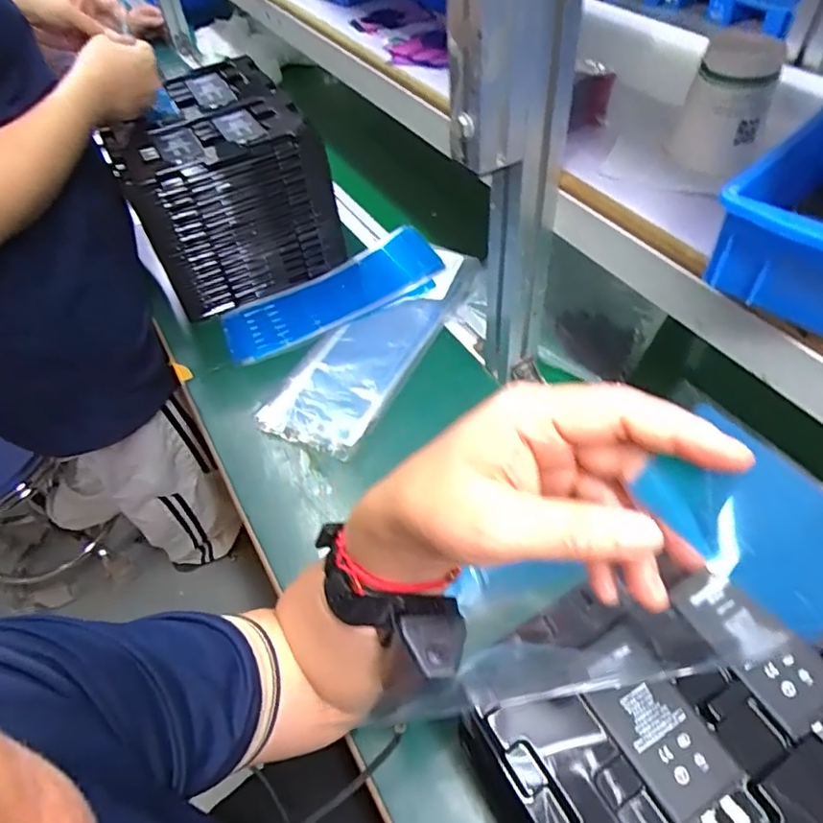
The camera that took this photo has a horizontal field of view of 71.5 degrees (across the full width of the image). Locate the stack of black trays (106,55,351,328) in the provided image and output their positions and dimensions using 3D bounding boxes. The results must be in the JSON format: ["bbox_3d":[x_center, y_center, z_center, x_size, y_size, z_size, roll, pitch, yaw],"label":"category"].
[{"bbox_3d":[-0.245,-0.288,0.742,0.214,0.189,0.238,-26,54,-16],"label":"stack of black trays"}]

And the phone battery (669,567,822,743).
[{"bbox_3d":[0.183,0.125,0.300,0.041,0.004,0.091,-30,61,-14],"label":"phone battery"}]

